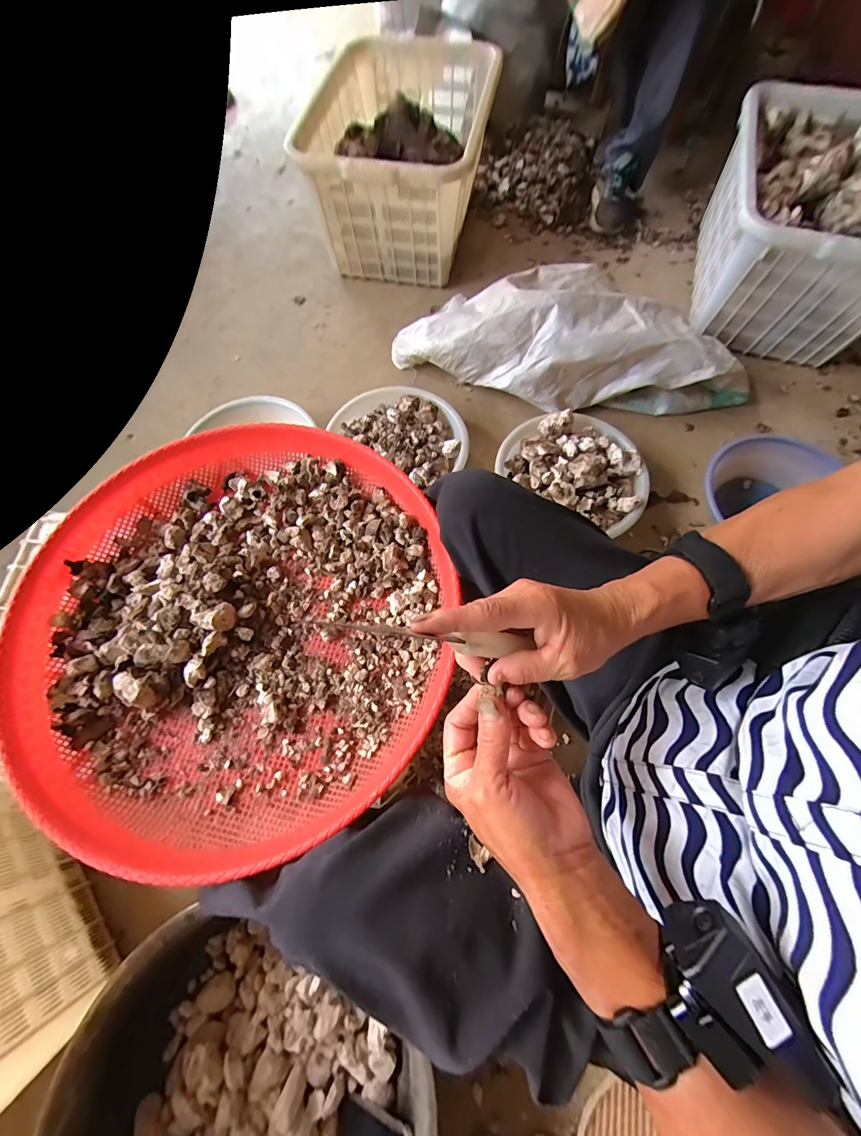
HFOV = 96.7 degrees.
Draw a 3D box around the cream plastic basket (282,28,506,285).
[{"bbox_3d":[-0.076,-1.142,1.104,0.451,0.287,0.619,12,69,5],"label":"cream plastic basket"}]

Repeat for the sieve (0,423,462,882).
[{"bbox_3d":[-0.223,0.054,0.459,0.488,0.070,0.481,0,69,0],"label":"sieve"}]

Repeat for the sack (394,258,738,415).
[{"bbox_3d":[0.329,-0.517,0.891,0.828,0.209,0.248,13,69,5],"label":"sack"}]

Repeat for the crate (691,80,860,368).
[{"bbox_3d":[0.939,-0.849,0.973,0.473,0.320,0.668,18,70,7],"label":"crate"}]

